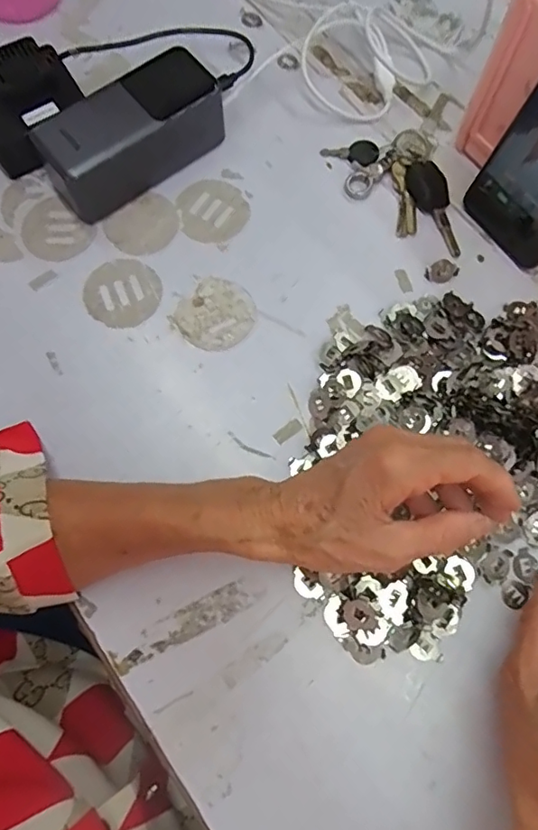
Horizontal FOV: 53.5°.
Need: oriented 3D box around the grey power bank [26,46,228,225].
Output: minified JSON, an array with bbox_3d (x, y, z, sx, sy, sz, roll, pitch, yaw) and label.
[{"bbox_3d":[-0.098,-0.205,0.389,0.131,0.054,0.057,-37,77,-10],"label":"grey power bank"}]

